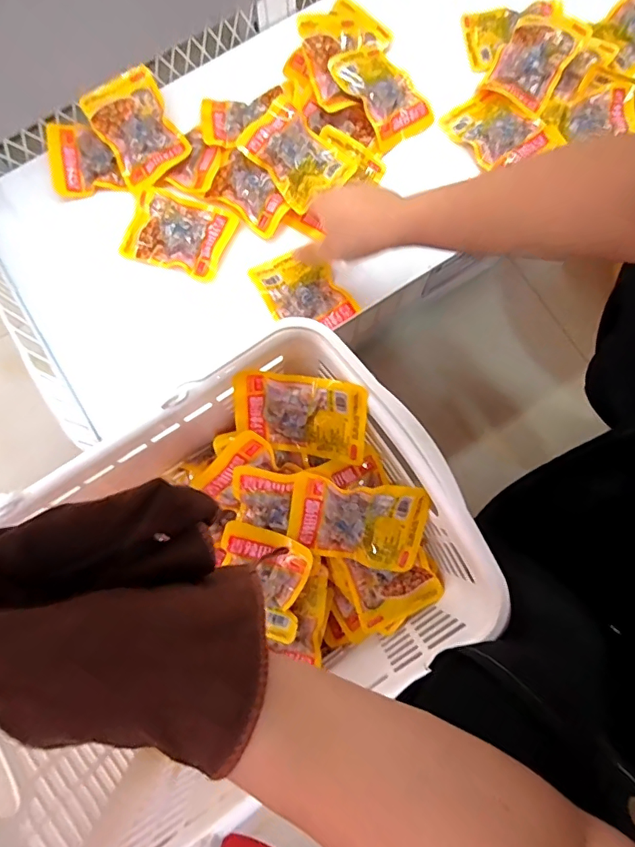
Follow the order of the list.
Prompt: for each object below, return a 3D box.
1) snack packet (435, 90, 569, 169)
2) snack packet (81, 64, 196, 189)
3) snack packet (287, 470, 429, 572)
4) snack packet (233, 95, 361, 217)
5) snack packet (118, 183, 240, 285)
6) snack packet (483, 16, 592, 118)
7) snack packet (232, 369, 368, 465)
[{"bbox_3d":[0.211,-0.341,0.567,0.077,0.025,0.118,-38,79,-7],"label":"snack packet"},{"bbox_3d":[-0.203,-0.336,0.554,0.083,0.010,0.115,-32,99,0],"label":"snack packet"},{"bbox_3d":[0.036,0.089,0.432,0.118,0.011,0.082,10,110,-3],"label":"snack packet"},{"bbox_3d":[-0.024,-0.303,0.538,0.084,0.024,0.116,-42,80,-8],"label":"snack packet"},{"bbox_3d":[-0.156,-0.214,0.550,0.110,0.024,0.081,18,78,5],"label":"snack packet"},{"bbox_3d":[0.254,-0.428,0.571,0.078,0.022,0.108,34,100,15],"label":"snack packet"},{"bbox_3d":[-0.015,-0.007,0.442,0.118,0.081,0.018,10,35,8],"label":"snack packet"}]

